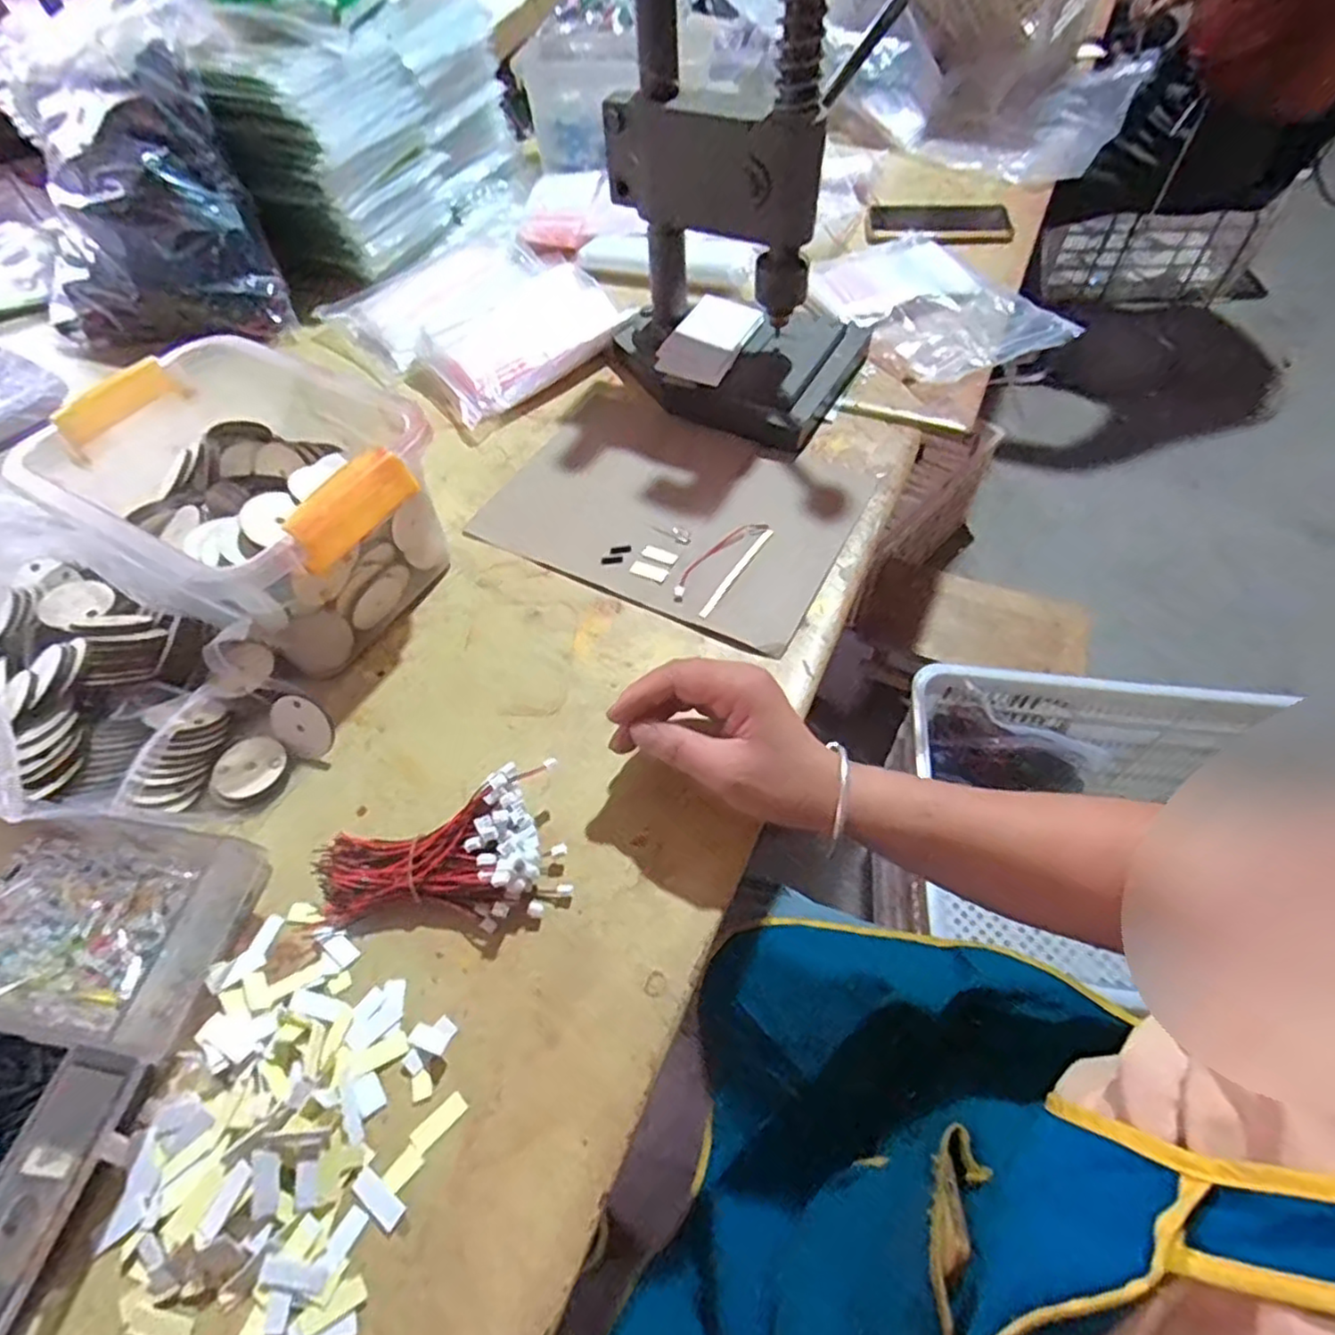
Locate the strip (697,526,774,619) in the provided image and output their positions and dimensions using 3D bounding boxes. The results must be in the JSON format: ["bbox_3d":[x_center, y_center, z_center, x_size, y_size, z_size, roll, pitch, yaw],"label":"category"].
[{"bbox_3d":[0.052,-0.073,0.524,0.008,0.004,0.096,28,61,21],"label":"strip"}]

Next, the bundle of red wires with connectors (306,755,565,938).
[{"bbox_3d":[-0.127,0.107,0.391,0.135,0.043,0.073,-15,56,-6],"label":"bundle of red wires with connectors"}]

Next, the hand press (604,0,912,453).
[{"bbox_3d":[0.063,-0.367,0.553,0.163,0.285,0.220,-39,62,-21],"label":"hand press"}]

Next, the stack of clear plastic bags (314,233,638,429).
[{"bbox_3d":[-0.200,-0.378,0.734,0.226,0.034,0.307,-39,62,-21],"label":"stack of clear plastic bags"}]

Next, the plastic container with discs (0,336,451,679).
[{"bbox_3d":[-0.289,-0.116,0.504,0.262,0.128,0.179,24,60,19],"label":"plastic container with discs"}]

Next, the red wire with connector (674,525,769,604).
[{"bbox_3d":[0.036,-0.084,0.537,0.098,0.006,0.021,-40,62,-21],"label":"red wire with connector"}]

